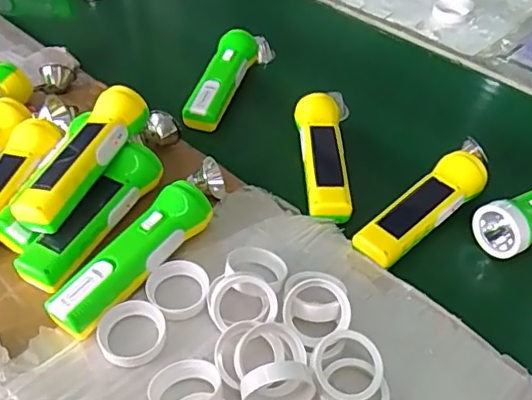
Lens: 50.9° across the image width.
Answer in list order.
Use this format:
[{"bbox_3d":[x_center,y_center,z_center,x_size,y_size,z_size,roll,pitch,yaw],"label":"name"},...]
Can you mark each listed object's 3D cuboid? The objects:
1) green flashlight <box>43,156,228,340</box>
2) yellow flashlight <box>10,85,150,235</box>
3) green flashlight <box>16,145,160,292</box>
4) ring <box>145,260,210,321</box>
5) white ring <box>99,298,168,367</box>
[{"bbox_3d":[-0.101,0.035,0.510,0.047,0.034,0.217,25,53,23],"label":"green flashlight"},{"bbox_3d":[-0.172,-0.039,0.533,0.042,0.054,0.162,16,50,16],"label":"yellow flashlight"},{"bbox_3d":[-0.159,0.012,0.529,0.046,0.038,0.172,23,52,21],"label":"green flashlight"},{"bbox_3d":[-0.077,0.077,0.492,0.052,0.015,0.055,-1,48,1],"label":"ring"},{"bbox_3d":[-0.110,0.109,0.460,0.054,0.013,0.051,-1,48,1],"label":"white ring"}]

